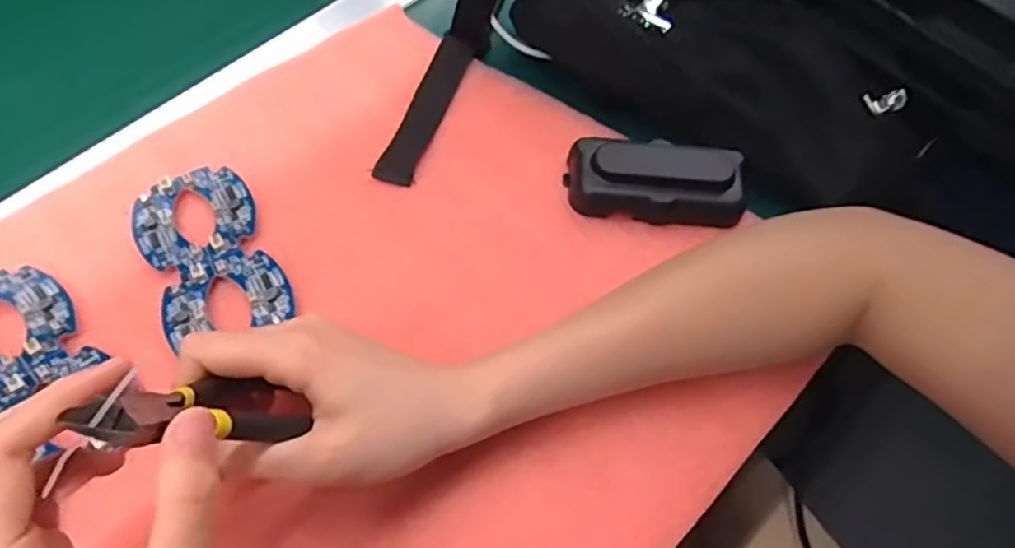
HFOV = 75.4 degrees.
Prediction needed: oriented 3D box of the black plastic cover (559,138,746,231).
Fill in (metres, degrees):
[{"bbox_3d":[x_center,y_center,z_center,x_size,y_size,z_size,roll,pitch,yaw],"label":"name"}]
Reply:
[{"bbox_3d":[0.091,-0.057,0.401,0.106,0.035,0.044,7,62,1],"label":"black plastic cover"}]

